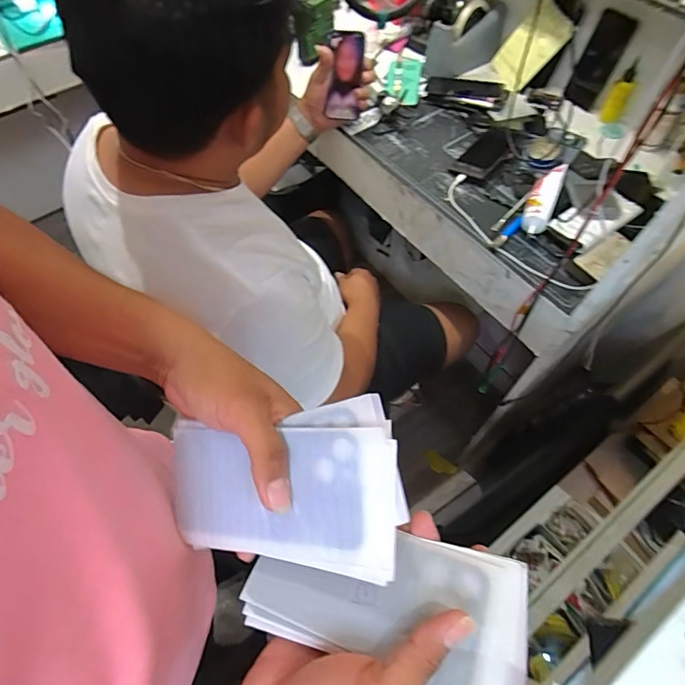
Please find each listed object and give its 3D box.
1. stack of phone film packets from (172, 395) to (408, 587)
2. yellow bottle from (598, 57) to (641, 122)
[{"bbox_3d":[-0.042,0.097,0.288,0.164,0.014,0.100,-11,82,24],"label":"stack of phone film packets"},{"bbox_3d":[0.538,-0.484,0.852,0.035,0.108,0.034,21,63,12],"label":"yellow bottle"}]

